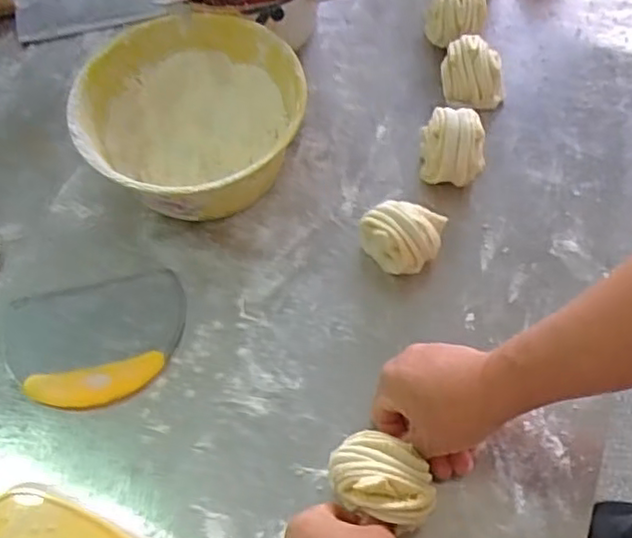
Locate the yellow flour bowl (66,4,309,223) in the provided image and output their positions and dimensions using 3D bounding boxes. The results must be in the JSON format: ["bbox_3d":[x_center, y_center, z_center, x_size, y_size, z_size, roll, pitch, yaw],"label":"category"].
[{"bbox_3d":[-0.112,-0.135,0.637,0.193,0.091,0.198,-1,61,2],"label":"yellow flour bowl"}]

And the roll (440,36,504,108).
[{"bbox_3d":[0.157,-0.194,0.677,0.062,0.051,0.053,12,63,9],"label":"roll"}]

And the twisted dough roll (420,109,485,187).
[{"bbox_3d":[0.129,-0.115,0.640,0.059,0.050,0.076,-3,61,1],"label":"twisted dough roll"}]

